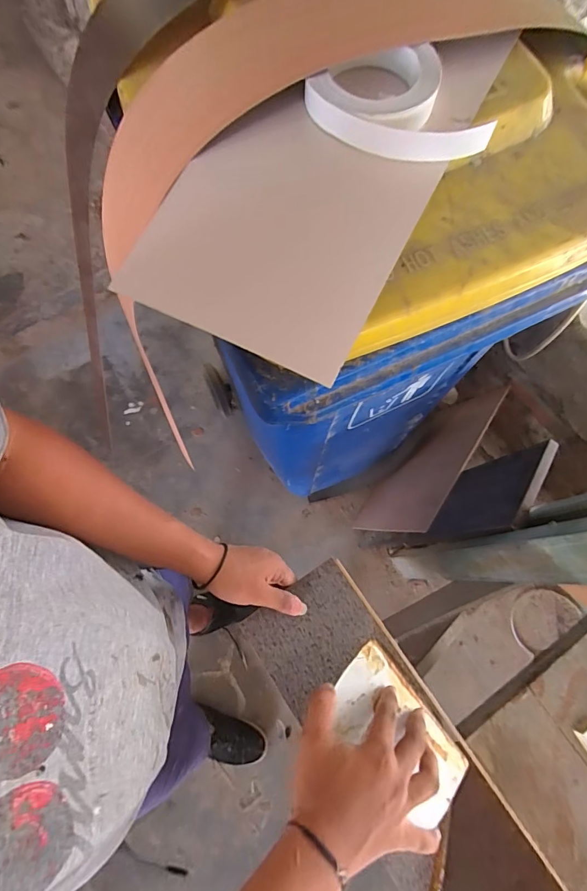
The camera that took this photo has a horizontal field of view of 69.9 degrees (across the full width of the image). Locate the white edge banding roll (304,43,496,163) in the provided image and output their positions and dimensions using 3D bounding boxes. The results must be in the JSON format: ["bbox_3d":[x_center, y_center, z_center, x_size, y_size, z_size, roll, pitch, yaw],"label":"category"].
[{"bbox_3d":[0.099,-0.321,0.389,0.169,0.034,0.105,16,71,3],"label":"white edge banding roll"}]

